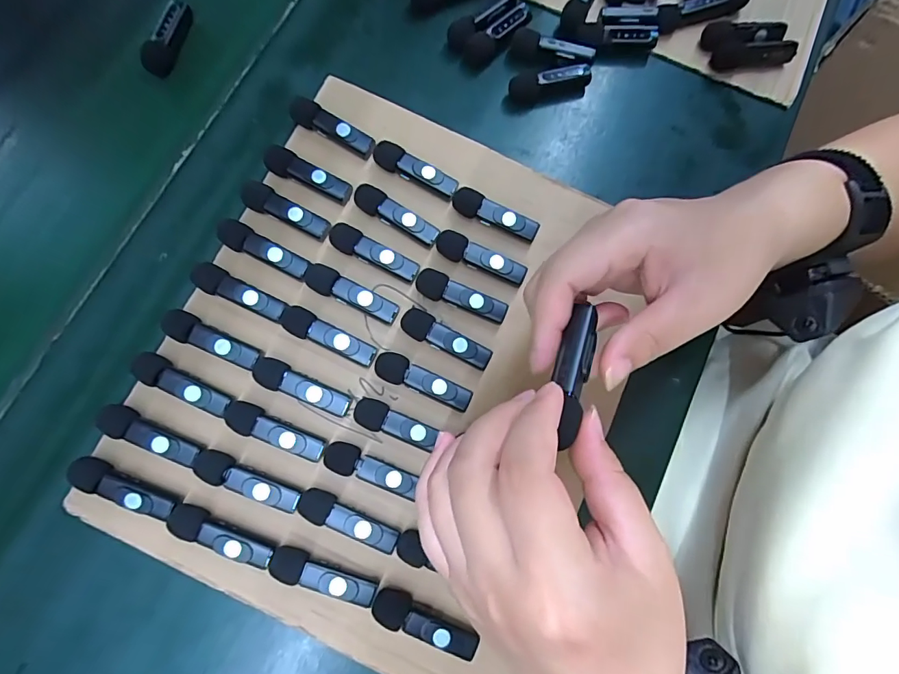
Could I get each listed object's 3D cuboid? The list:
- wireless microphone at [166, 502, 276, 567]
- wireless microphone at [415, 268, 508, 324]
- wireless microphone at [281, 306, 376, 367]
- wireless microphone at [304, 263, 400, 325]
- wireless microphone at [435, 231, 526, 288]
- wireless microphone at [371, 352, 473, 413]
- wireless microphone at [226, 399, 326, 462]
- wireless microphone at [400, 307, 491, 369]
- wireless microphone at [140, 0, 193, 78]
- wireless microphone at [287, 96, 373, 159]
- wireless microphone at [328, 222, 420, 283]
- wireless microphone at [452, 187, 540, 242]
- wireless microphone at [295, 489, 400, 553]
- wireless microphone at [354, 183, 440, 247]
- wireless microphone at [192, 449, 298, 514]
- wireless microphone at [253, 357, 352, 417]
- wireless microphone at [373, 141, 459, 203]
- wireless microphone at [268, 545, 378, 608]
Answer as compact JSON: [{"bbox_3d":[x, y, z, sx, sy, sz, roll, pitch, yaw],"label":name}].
[{"bbox_3d":[-0.138,0.121,0.276,0.064,0.016,0.016,24,78,5],"label":"wireless microphone"},{"bbox_3d":[0.009,-0.028,0.315,0.064,0.014,0.019,18,77,4],"label":"wireless microphone"},{"bbox_3d":[-0.082,0.001,0.304,0.067,0.016,0.018,29,78,6],"label":"wireless microphone"},{"bbox_3d":[-0.067,-0.029,0.309,0.067,0.010,0.020,29,78,6],"label":"wireless microphone"},{"bbox_3d":[0.022,-0.055,0.320,0.066,0.013,0.017,24,78,5],"label":"wireless microphone"},{"bbox_3d":[-0.017,0.029,0.303,0.066,0.015,0.020,20,77,4],"label":"wireless microphone"},{"bbox_3d":[-0.110,0.060,0.291,0.065,0.016,0.019,20,77,4],"label":"wireless microphone"},{"bbox_3d":[-0.003,0.002,0.309,0.064,0.015,0.019,28,78,6],"label":"wireless microphone"},{"bbox_3d":[-0.223,-0.237,0.360,0.021,0.019,0.060,14,77,3],"label":"wireless microphone"},{"bbox_3d":[-0.085,-0.153,0.335,0.067,0.015,0.017,27,78,6],"label":"wireless microphone"},{"bbox_3d":[-0.053,-0.059,0.316,0.065,0.010,0.019,23,78,5],"label":"wireless microphone"},{"bbox_3d":[0.032,-0.087,0.330,0.064,0.019,0.017,26,78,5],"label":"wireless microphone"},{"bbox_3d":[-0.062,0.113,0.283,0.063,0.015,0.018,21,77,4],"label":"wireless microphone"},{"bbox_3d":[-0.037,-0.086,0.323,0.065,0.013,0.018,30,78,6],"label":"wireless microphone"},{"bbox_3d":[-0.125,0.089,0.284,0.068,0.017,0.017,21,77,4],"label":"wireless microphone"},{"bbox_3d":[-0.095,0.033,0.298,0.065,0.017,0.018,23,78,5],"label":"wireless microphone"},{"bbox_3d":[-0.025,-0.120,0.331,0.064,0.016,0.018,31,78,6],"label":"wireless microphone"},{"bbox_3d":[-0.076,0.144,0.276,0.064,0.015,0.017,17,77,4],"label":"wireless microphone"}]

